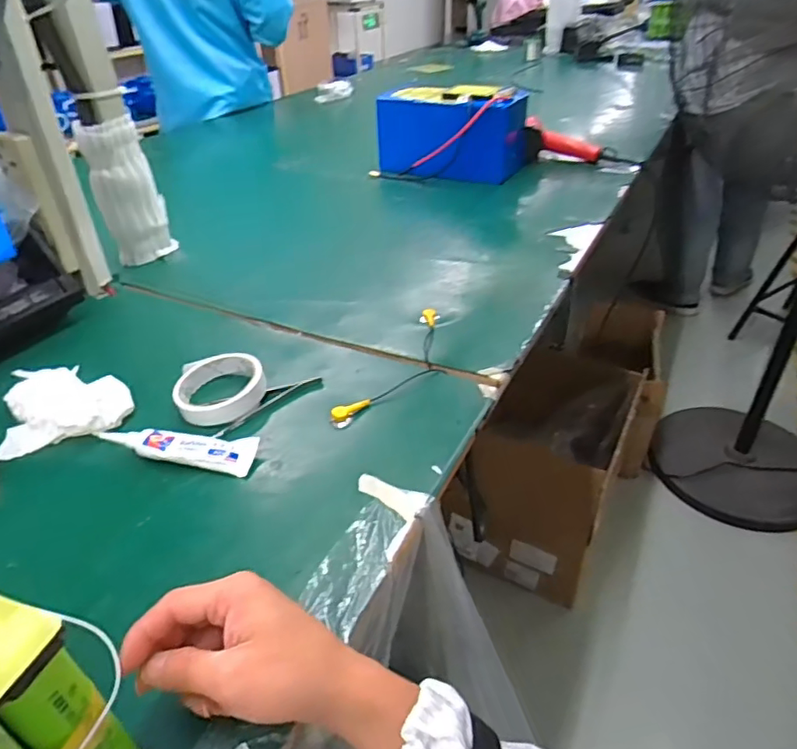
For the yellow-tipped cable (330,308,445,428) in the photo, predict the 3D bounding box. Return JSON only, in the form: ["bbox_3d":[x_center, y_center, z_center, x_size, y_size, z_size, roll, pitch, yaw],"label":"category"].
[{"bbox_3d":[0.012,-0.010,0.623,0.069,0.012,0.223,16,41,23],"label":"yellow-tipped cable"}]

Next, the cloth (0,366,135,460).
[{"bbox_3d":[-0.337,0.024,0.585,0.124,0.039,0.111,-6,37,-4],"label":"cloth"}]

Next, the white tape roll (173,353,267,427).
[{"bbox_3d":[-0.185,0.008,0.594,0.088,0.027,0.085,-2,37,1],"label":"white tape roll"}]

